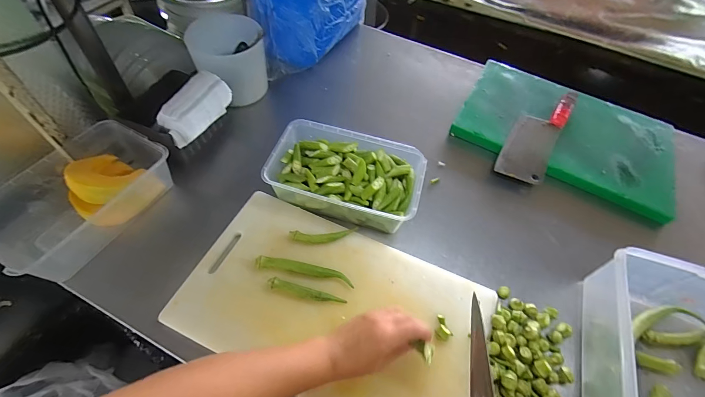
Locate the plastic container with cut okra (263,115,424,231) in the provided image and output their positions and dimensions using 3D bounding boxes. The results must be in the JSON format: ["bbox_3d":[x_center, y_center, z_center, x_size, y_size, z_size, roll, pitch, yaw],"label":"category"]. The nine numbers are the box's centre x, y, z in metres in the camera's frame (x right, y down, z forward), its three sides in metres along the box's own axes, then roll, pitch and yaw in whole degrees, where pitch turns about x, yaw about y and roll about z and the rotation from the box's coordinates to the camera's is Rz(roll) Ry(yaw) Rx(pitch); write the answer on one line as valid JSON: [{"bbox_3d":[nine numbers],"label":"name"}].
[{"bbox_3d":[-0.010,-0.041,0.580,0.250,0.066,0.152,15,56,5],"label":"plastic container with cut okra"}]

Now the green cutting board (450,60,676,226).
[{"bbox_3d":[0.474,-0.155,0.739,0.437,0.033,0.312,26,58,12],"label":"green cutting board"}]

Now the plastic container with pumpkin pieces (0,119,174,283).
[{"bbox_3d":[-0.421,-0.002,0.518,0.155,0.082,0.247,28,58,13],"label":"plastic container with pumpkin pieces"}]

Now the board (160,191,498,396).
[{"bbox_3d":[-0.023,0.152,0.477,0.423,0.022,0.245,23,57,11],"label":"board"}]

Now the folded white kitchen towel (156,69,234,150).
[{"bbox_3d":[-0.278,-0.159,0.590,0.051,0.065,0.144,20,56,9],"label":"folded white kitchen towel"}]

